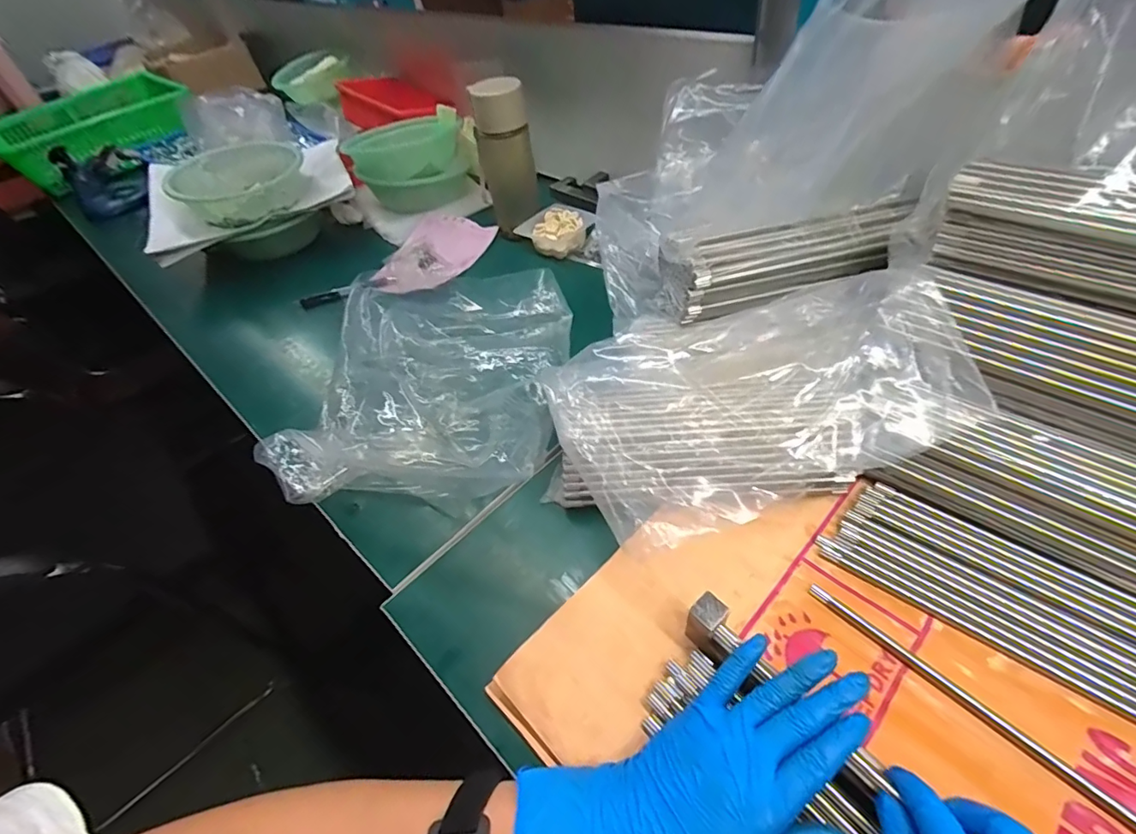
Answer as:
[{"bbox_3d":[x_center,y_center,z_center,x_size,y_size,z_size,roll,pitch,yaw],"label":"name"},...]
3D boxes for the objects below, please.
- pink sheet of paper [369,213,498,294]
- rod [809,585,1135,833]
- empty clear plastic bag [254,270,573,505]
[{"bbox_3d":[-0.201,-0.235,0.741,0.124,0.024,0.203,11,49,15],"label":"pink sheet of paper"},{"bbox_3d":[0.262,0.185,0.316,0.011,0.012,0.231,-36,54,-25],"label":"rod"},{"bbox_3d":[-0.138,-0.057,0.556,0.261,0.054,0.342,0,47,6],"label":"empty clear plastic bag"}]

